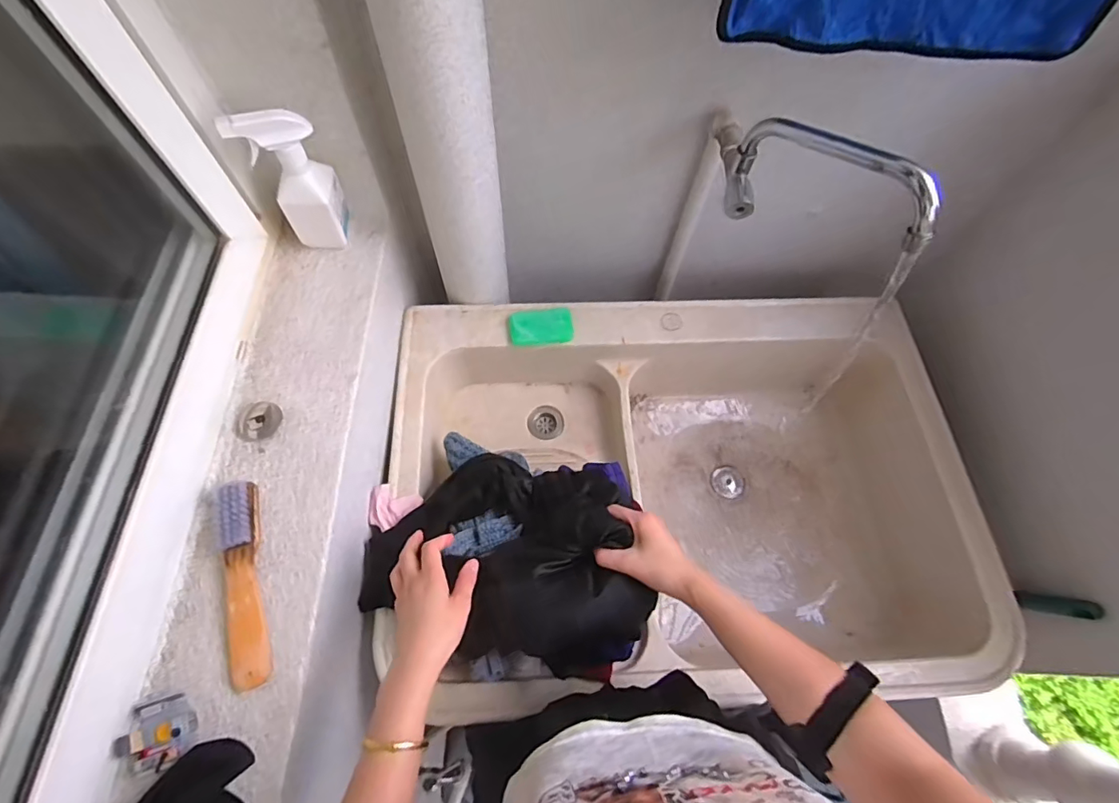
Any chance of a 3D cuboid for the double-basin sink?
[{"bbox_3d":[0.174,0.136,0.842,0.824,0.278,0.595,-2,66,-3],"label":"double-basin sink"}]

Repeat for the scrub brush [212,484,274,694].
[{"bbox_3d":[-0.325,0.181,0.517,0.034,0.036,0.200,-15,67,-9],"label":"scrub brush"}]

